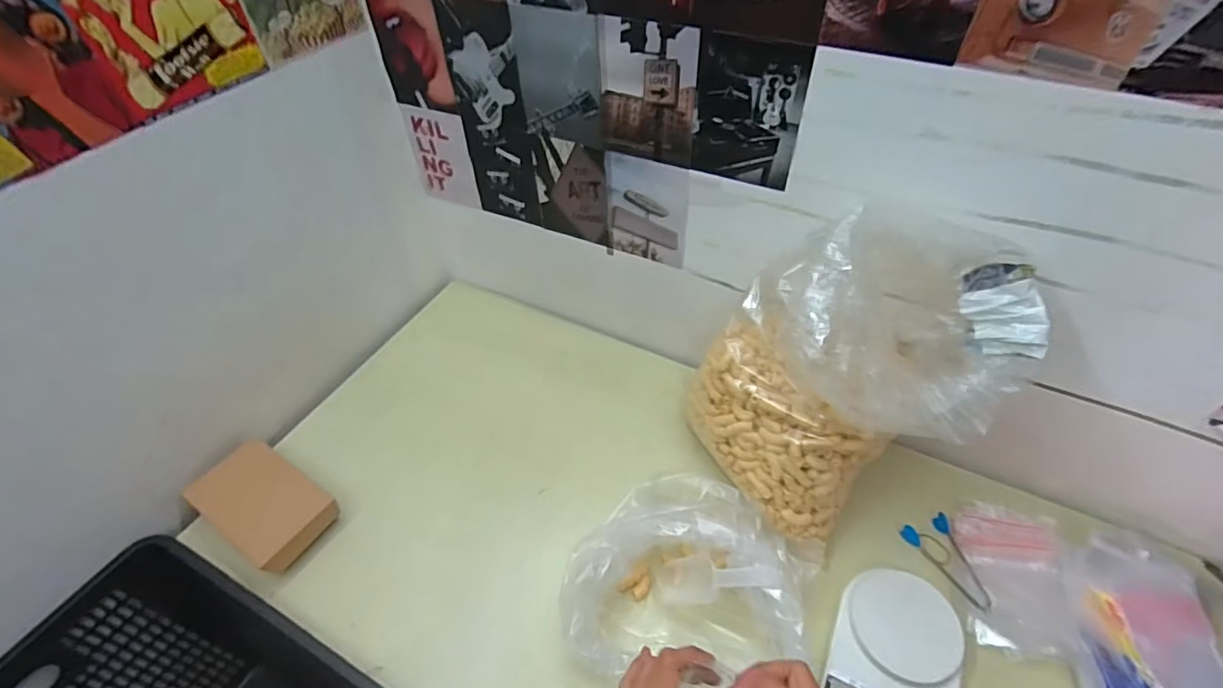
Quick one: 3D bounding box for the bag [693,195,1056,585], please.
[{"bbox_3d":[0.266,0.041,0.642,0.247,0.335,0.258,-21,51,-16],"label":"bag"}]

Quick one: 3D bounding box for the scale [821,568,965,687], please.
[{"bbox_3d":[0.310,0.340,0.610,0.128,0.029,0.174,18,51,18],"label":"scale"}]

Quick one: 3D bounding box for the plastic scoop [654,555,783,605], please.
[{"bbox_3d":[0.123,0.276,0.654,0.047,0.150,0.054,43,49,-19],"label":"plastic scoop"}]

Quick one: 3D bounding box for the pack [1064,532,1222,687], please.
[{"bbox_3d":[0.598,0.327,0.613,0.171,0.033,0.212,15,50,15],"label":"pack"}]

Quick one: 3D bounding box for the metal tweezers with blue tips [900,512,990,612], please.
[{"bbox_3d":[0.413,0.268,0.686,0.060,0.013,0.112,-13,49,-10],"label":"metal tweezers with blue tips"}]

